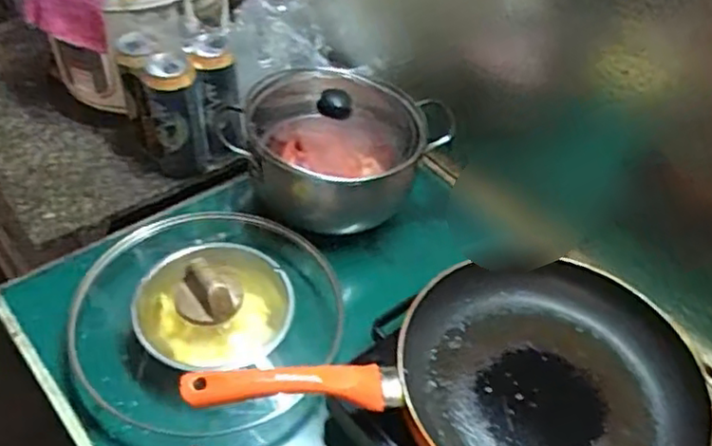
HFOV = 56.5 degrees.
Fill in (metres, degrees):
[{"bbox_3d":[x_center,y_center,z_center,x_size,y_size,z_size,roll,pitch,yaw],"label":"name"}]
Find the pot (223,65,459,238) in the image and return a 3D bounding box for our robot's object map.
[{"bbox_3d":[-0.022,-0.102,0.835,0.244,0.117,0.213,-4,48,-10],"label":"pot"}]

